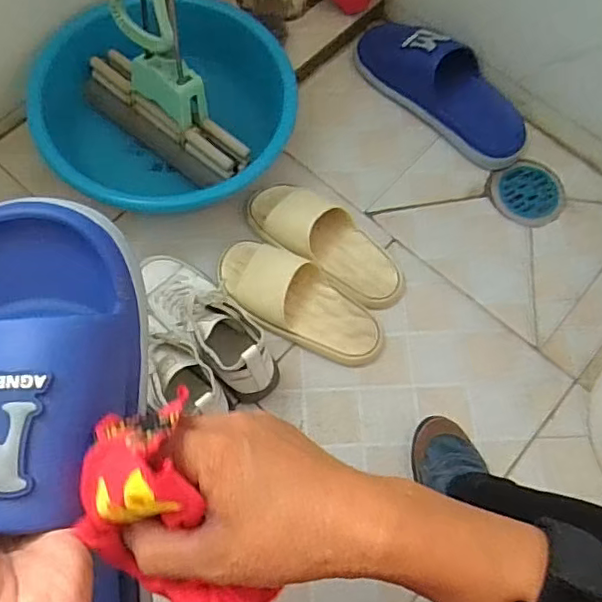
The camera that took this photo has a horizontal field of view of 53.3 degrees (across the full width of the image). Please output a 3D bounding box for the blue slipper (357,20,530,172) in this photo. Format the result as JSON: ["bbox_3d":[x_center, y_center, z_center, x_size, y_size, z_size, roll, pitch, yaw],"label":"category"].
[{"bbox_3d":[0.215,-0.315,0.887,0.292,0.095,0.107,36,71,-4],"label":"blue slipper"}]

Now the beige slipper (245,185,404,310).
[{"bbox_3d":[0.031,-0.081,0.800,0.242,0.075,0.088,31,71,10],"label":"beige slipper"}]

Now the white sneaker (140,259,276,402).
[{"bbox_3d":[-0.124,0.023,0.728,0.085,0.112,0.230,-40,75,-15],"label":"white sneaker"}]

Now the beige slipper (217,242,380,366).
[{"bbox_3d":[-0.003,0.002,0.759,0.232,0.078,0.117,23,70,7],"label":"beige slipper"}]

